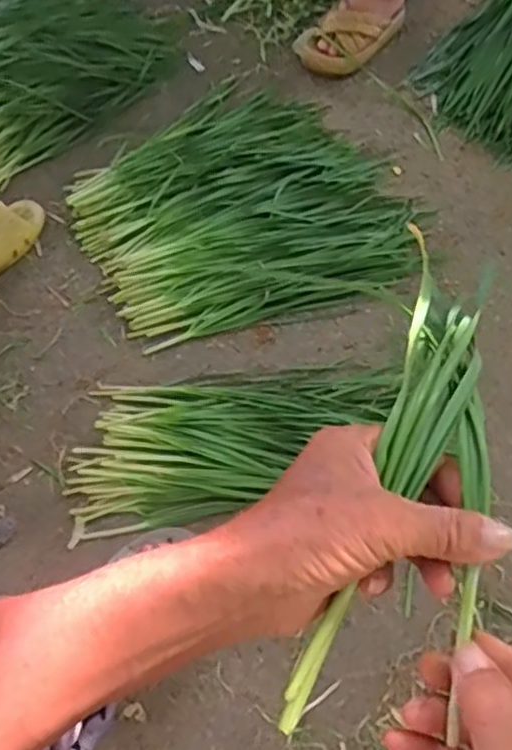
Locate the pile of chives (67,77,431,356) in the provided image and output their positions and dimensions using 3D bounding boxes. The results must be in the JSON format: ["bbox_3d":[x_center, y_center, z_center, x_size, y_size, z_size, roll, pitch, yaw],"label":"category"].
[{"bbox_3d":[-0.025,-0.278,1.113,0.487,0.043,0.455,-25,66,-12],"label":"pile of chives"}]

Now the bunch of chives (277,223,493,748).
[{"bbox_3d":[0.088,0.052,0.365,0.073,0.043,0.264,18,66,9],"label":"bunch of chives"}]

